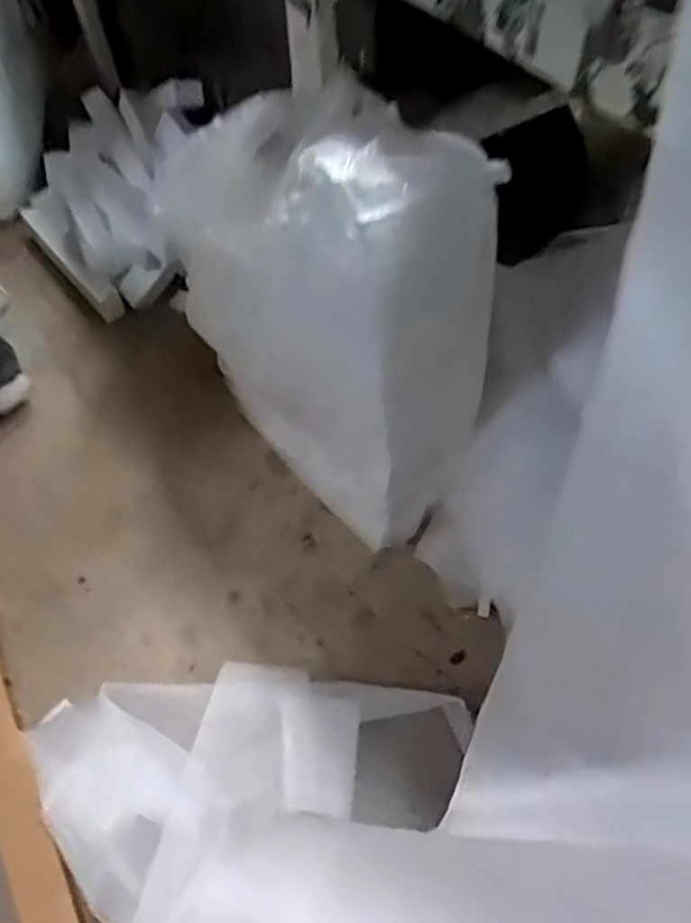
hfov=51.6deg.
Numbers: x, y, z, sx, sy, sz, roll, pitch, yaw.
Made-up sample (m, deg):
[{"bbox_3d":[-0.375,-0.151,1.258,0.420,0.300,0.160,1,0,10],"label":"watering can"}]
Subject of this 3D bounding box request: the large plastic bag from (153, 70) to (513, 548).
[{"bbox_3d":[-0.019,-0.205,1.001,0.216,0.555,0.430,-38,60,-20],"label":"large plastic bag"}]

